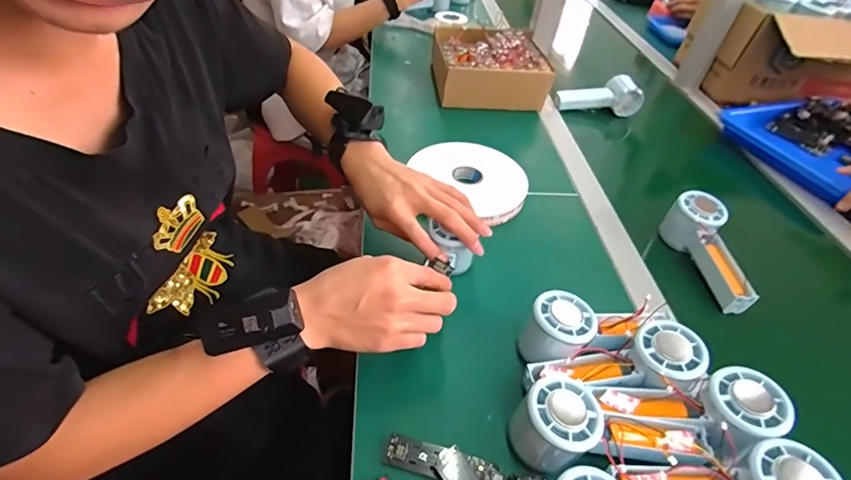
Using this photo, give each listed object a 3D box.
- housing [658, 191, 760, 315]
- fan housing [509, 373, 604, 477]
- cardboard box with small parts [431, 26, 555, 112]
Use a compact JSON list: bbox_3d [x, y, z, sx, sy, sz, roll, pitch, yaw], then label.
[{"bbox_3d":[0.339,0.018,0.544,0.051,0.064,0.148,-2,57,-10],"label":"housing"},{"bbox_3d":[0.102,0.146,0.359,0.054,0.054,0.057,4,43,-4],"label":"fan housing"},{"bbox_3d":[0.110,-0.314,0.834,0.188,0.091,0.194,0,44,-8],"label":"cardboard box with small parts"}]

